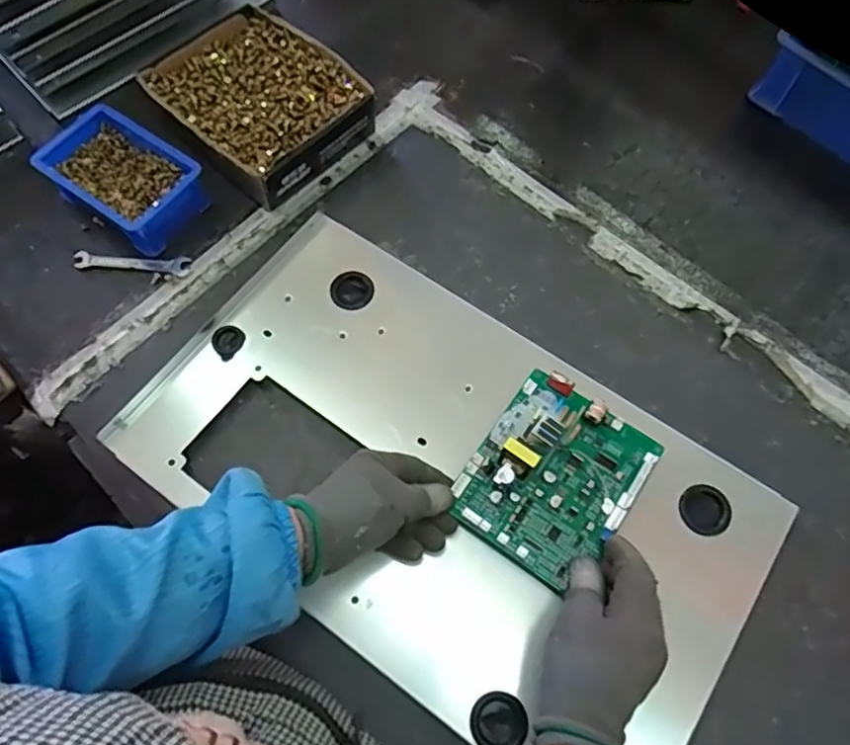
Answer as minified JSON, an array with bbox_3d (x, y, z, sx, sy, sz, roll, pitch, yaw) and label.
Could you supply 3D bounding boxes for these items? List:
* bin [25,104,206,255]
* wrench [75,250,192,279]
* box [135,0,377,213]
[{"bbox_3d":[-0.312,-0.201,0.649,0.150,0.055,0.101,34,71,15],"label":"bin"},{"bbox_3d":[-0.298,-0.113,0.636,0.113,0.010,0.024,6,67,4],"label":"wrench"},{"bbox_3d":[-0.183,-0.301,0.692,0.203,0.058,0.189,41,73,17],"label":"box"}]

